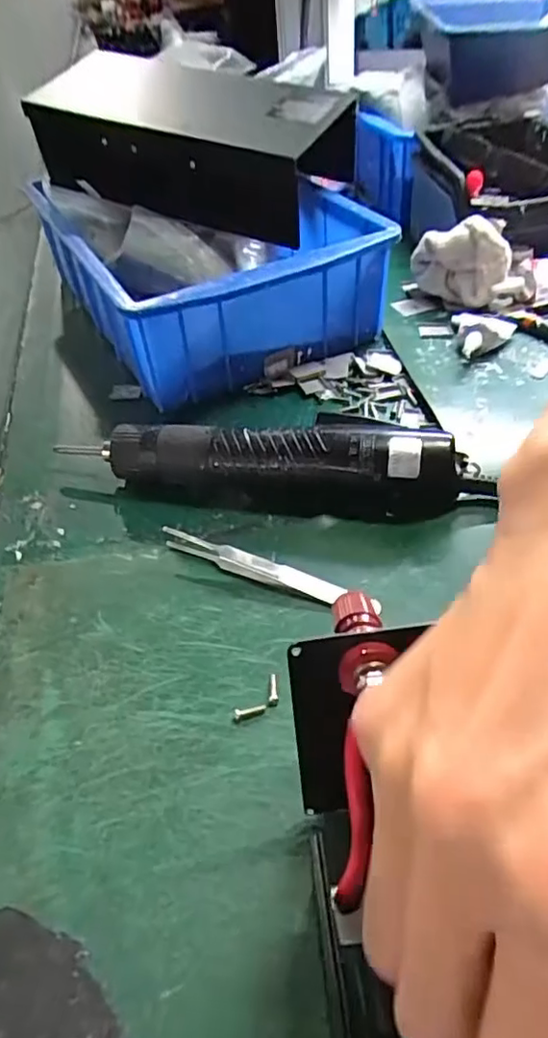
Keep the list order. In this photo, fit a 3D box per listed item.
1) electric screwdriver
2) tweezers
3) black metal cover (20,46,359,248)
[{"bbox_3d":[-0.013,-0.035,0.350,0.230,0.036,0.037,5,47,11],"label":"electric screwdriver"},{"bbox_3d":[-0.005,0.025,0.311,0.119,0.013,0.011,15,49,20],"label":"tweezers"},{"bbox_3d":[-0.079,-0.296,0.475,0.262,0.102,0.110,21,51,25],"label":"black metal cover"}]

